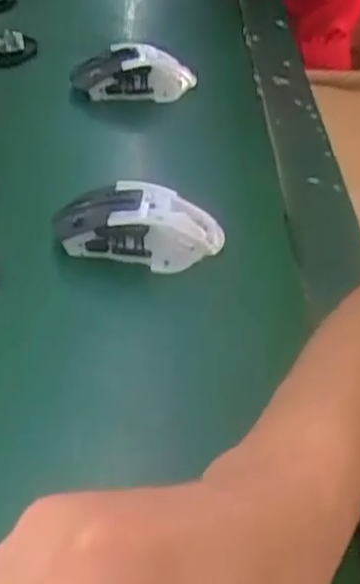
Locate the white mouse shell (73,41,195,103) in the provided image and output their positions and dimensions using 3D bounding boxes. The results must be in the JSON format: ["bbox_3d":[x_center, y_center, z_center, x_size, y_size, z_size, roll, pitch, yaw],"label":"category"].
[{"bbox_3d":[-0.045,-0.202,0.700,0.108,0.049,0.046,-3,41,-9],"label":"white mouse shell"}]

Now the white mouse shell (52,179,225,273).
[{"bbox_3d":[-0.028,-0.046,0.522,0.114,0.042,0.047,0,40,-5],"label":"white mouse shell"}]

